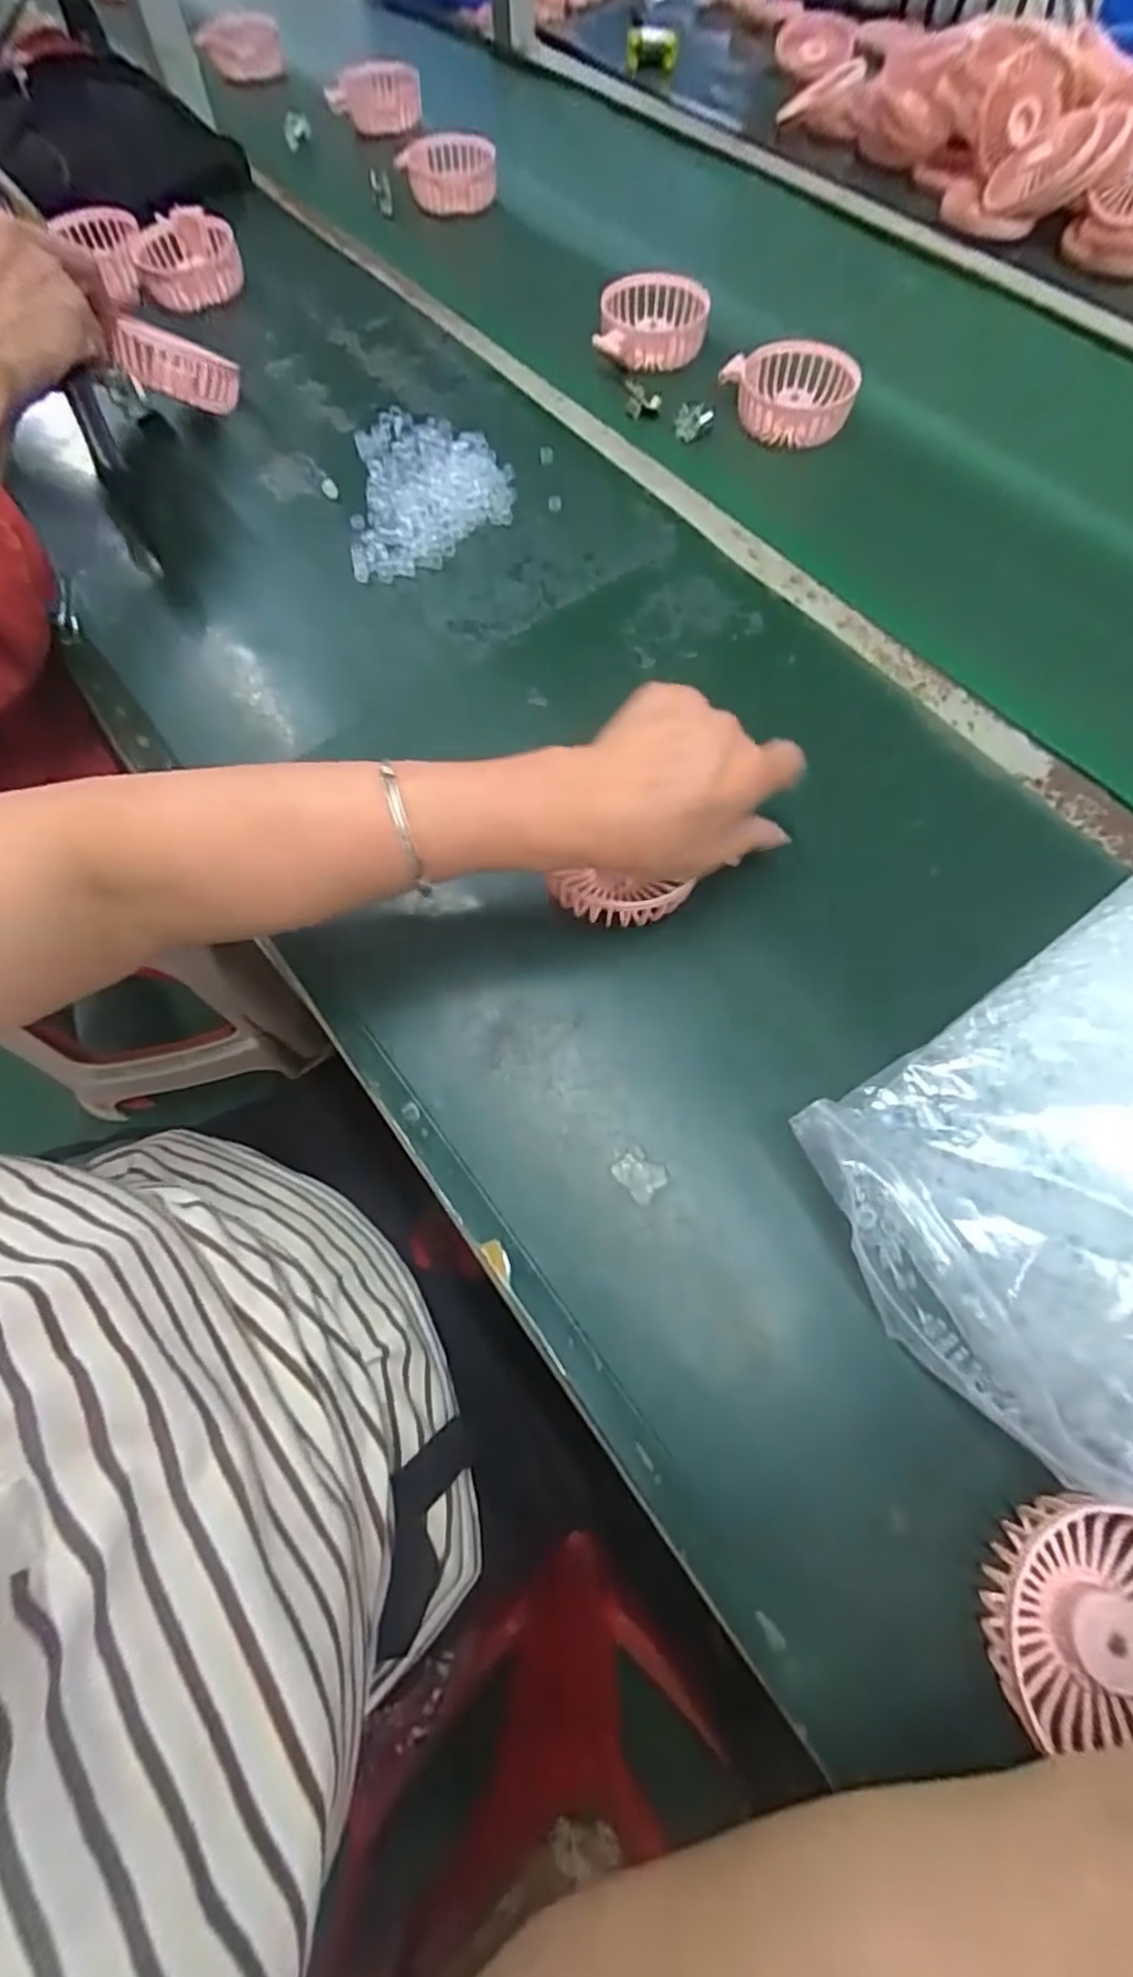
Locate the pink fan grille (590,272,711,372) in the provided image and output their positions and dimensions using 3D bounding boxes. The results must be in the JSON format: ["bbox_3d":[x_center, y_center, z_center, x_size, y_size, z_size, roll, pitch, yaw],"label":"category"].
[{"bbox_3d":[0.069,-0.572,0.573,0.092,0.037,0.092,-5,68,0],"label":"pink fan grille"}]

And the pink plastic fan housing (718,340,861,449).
[{"bbox_3d":[0.176,-0.474,0.537,0.101,0.043,0.088,19,70,9],"label":"pink plastic fan housing"}]

